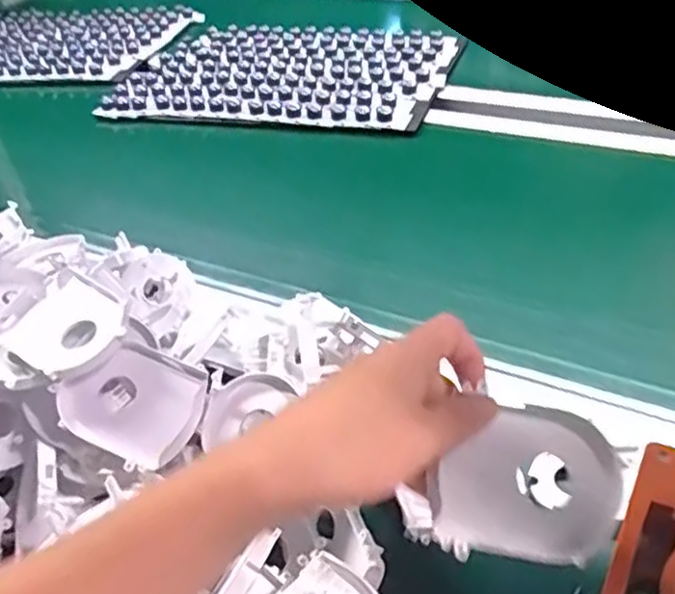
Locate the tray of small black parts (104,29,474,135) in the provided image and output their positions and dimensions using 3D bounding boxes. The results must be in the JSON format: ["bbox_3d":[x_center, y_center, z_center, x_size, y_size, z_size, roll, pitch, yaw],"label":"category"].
[{"bbox_3d":[-0.075,-0.342,1.041,0.473,0.021,0.315,9,44,15],"label":"tray of small black parts"}]

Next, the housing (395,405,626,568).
[{"bbox_3d":[0.079,0.085,0.321,0.093,0.025,0.066,5,83,0],"label":"housing"}]

